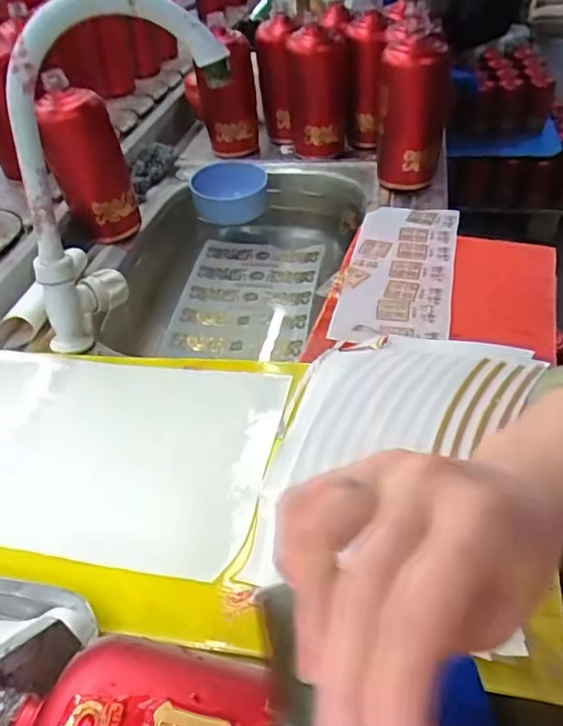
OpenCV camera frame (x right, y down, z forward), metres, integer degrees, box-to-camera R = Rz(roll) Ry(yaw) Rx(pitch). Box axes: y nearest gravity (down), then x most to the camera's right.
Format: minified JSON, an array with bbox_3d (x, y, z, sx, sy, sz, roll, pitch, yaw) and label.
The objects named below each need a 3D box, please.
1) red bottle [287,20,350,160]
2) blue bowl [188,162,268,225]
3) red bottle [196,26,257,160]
[{"bbox_3d":[0.051,-0.385,0.790,0.085,0.155,0.086,1,43,5],"label":"red bottle"},{"bbox_3d":[-0.075,-0.247,0.802,0.108,0.045,0.102,-10,43,-7],"label":"blue bowl"},{"bbox_3d":[-0.078,-0.384,0.804,0.079,0.150,0.067,-3,43,1],"label":"red bottle"}]

